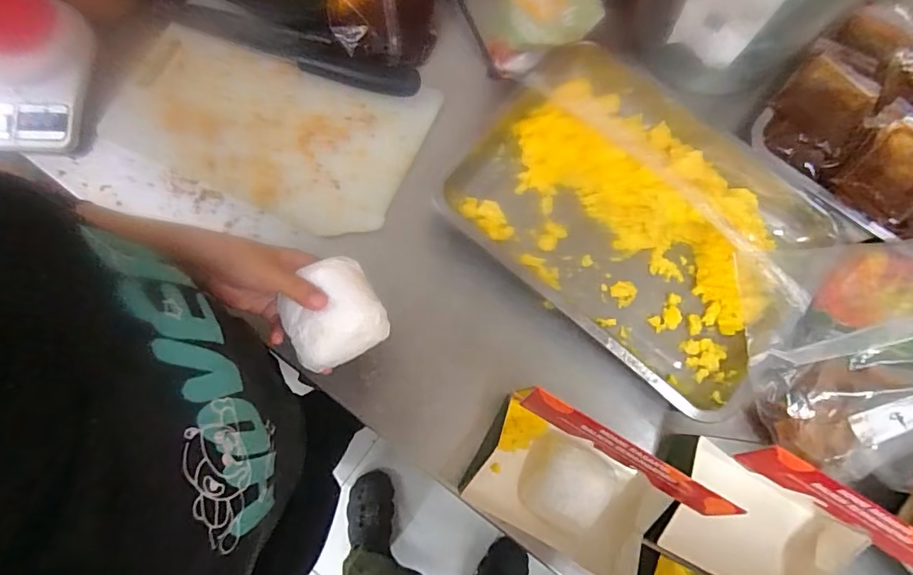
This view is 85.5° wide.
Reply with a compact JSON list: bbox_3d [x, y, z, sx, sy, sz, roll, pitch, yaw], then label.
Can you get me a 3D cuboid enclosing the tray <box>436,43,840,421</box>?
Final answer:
[{"bbox_3d":[0.202,-0.084,0.553,0.387,0.037,0.297,39,82,7],"label":"tray"}]

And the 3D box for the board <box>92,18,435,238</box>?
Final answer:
[{"bbox_3d":[-0.231,-0.192,0.591,0.369,0.016,0.197,16,80,4],"label":"board"}]

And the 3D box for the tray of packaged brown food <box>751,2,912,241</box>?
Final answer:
[{"bbox_3d":[0.532,-0.182,0.559,0.305,0.062,0.284,41,83,8],"label":"tray of packaged brown food"}]

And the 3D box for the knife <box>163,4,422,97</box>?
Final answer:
[{"bbox_3d":[-0.208,-0.300,0.607,0.342,0.014,0.046,21,80,5],"label":"knife"}]

